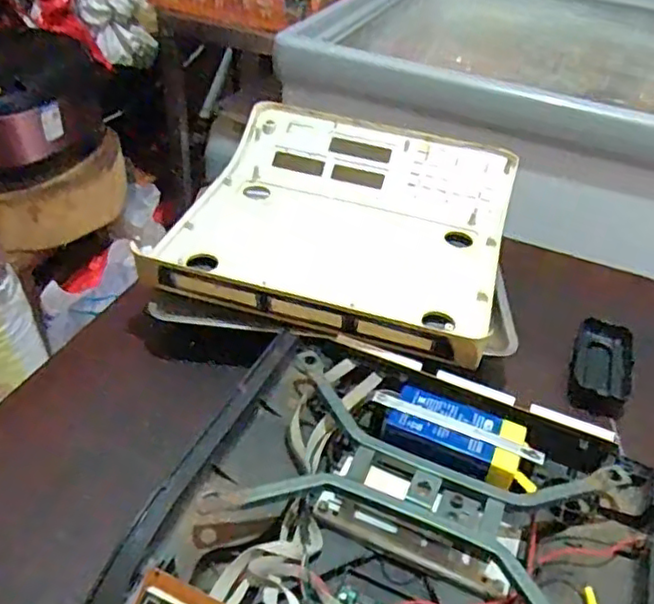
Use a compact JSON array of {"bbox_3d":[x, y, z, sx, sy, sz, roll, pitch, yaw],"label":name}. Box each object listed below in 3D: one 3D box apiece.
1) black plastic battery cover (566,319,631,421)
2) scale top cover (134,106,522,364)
[{"bbox_3d":[0.270,0.061,0.632,0.051,0.023,0.111,17,41,12],"label":"black plastic battery cover"},{"bbox_3d":[0.026,-0.086,0.696,0.337,0.066,0.351,12,41,7],"label":"scale top cover"}]

